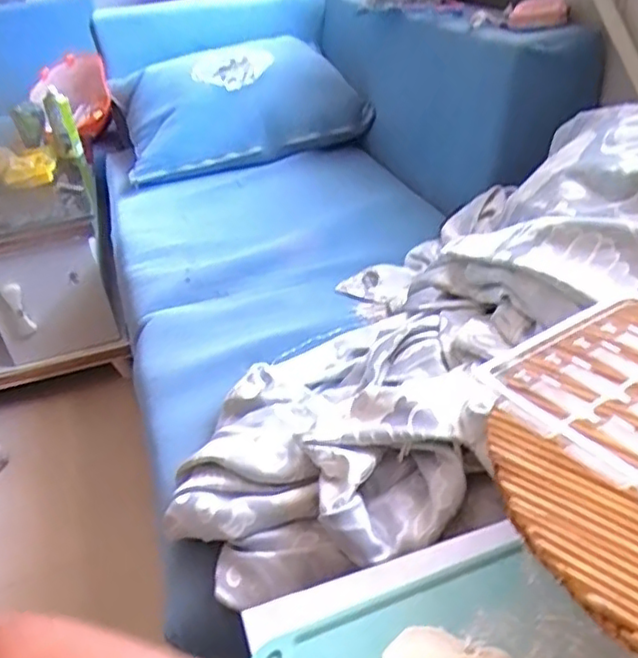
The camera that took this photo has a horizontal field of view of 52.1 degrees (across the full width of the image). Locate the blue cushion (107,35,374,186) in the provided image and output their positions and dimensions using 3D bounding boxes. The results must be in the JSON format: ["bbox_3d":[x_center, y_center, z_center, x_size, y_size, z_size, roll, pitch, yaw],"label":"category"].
[{"bbox_3d":[-0.218,-0.611,1.766,0.631,0.153,0.392,-18,75,-6],"label":"blue cushion"}]

